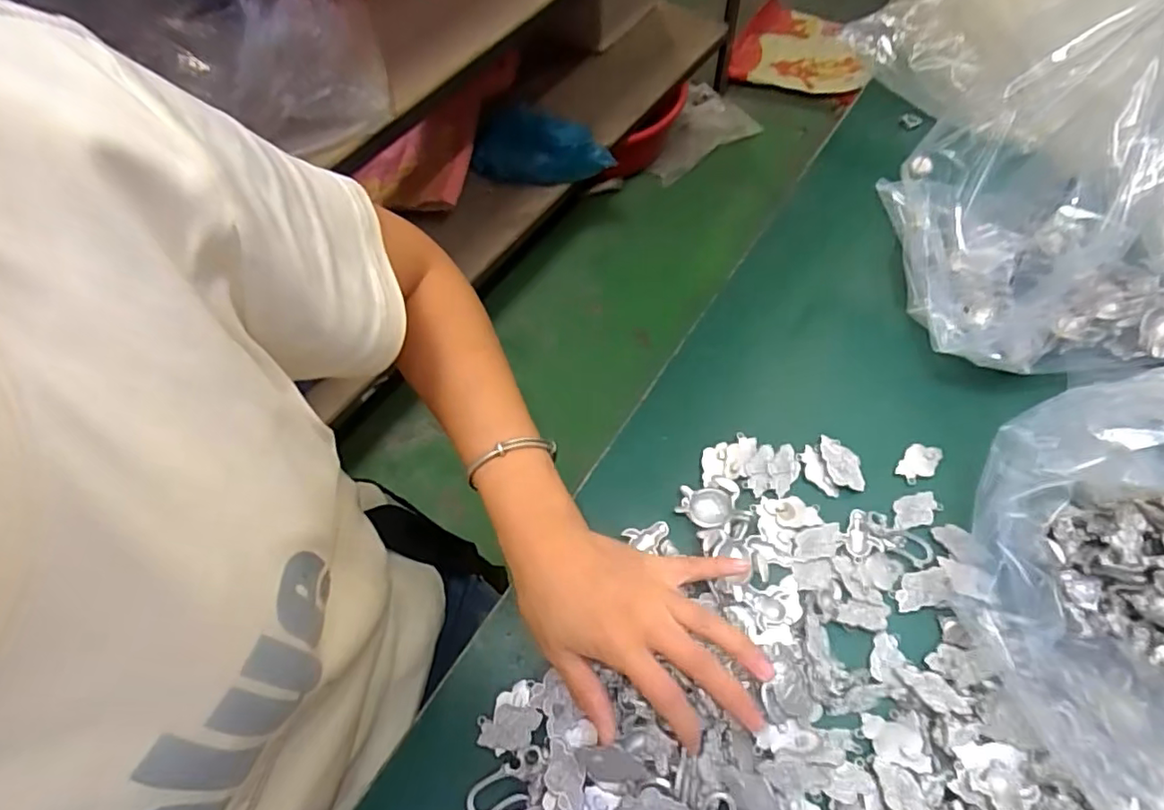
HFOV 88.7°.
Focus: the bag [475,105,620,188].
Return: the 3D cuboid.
[{"bbox_3d":[-0.087,-0.519,1.213,0.291,0.151,0.074,6,61,6],"label":"bag"}]

